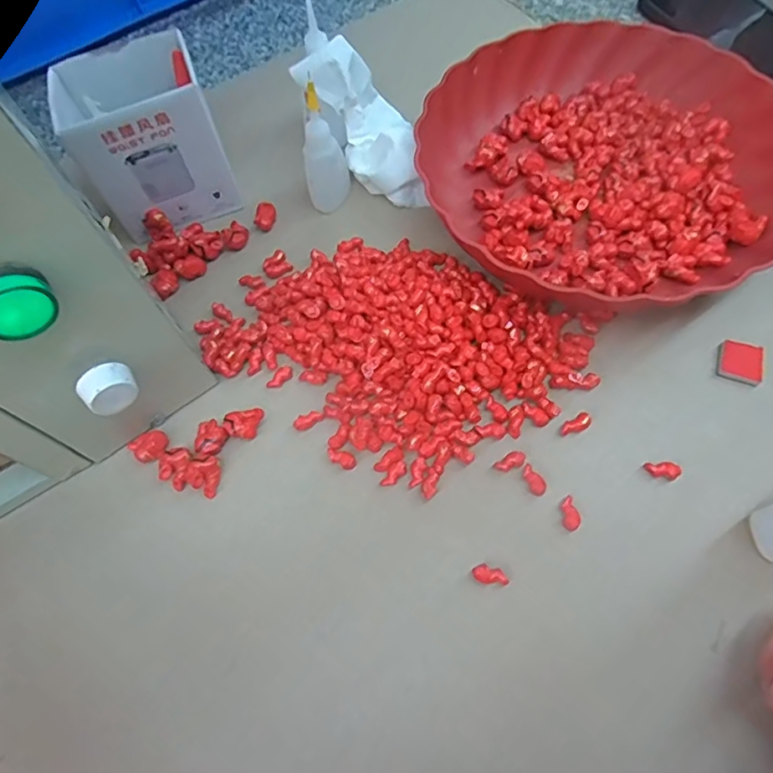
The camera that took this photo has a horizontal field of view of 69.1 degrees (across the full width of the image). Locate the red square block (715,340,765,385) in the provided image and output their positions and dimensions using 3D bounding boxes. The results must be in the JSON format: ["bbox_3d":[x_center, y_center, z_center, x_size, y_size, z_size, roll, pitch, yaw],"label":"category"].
[{"bbox_3d":[0.213,-0.015,0.338,0.024,0.007,0.025,13,65,9],"label":"red square block"}]

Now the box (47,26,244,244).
[{"bbox_3d":[-0.161,-0.168,0.385,0.086,0.095,0.071,-21,65,-7],"label":"box"}]

